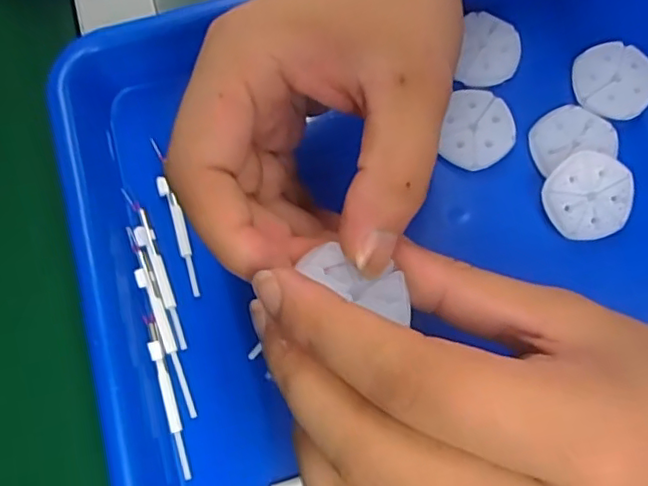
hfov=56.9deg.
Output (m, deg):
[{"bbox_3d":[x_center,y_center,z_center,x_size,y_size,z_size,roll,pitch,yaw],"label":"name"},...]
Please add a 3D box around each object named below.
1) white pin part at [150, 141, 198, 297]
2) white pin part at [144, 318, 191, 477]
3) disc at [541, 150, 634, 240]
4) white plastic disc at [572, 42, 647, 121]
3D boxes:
[{"bbox_3d":[-0.068,-0.013,0.273,0.007,0.004,0.076,-19,76,-4],"label":"white pin part"},{"bbox_3d":[-0.066,0.064,0.253,0.005,0.006,0.069,-17,75,-4],"label":"white pin part"},{"bbox_3d":[0.117,-0.021,0.265,0.037,0.004,0.038,0,93,5],"label":"disc"},{"bbox_3d":[0.137,-0.077,0.282,0.036,0.004,0.037,0,75,1],"label":"white plastic disc"}]

